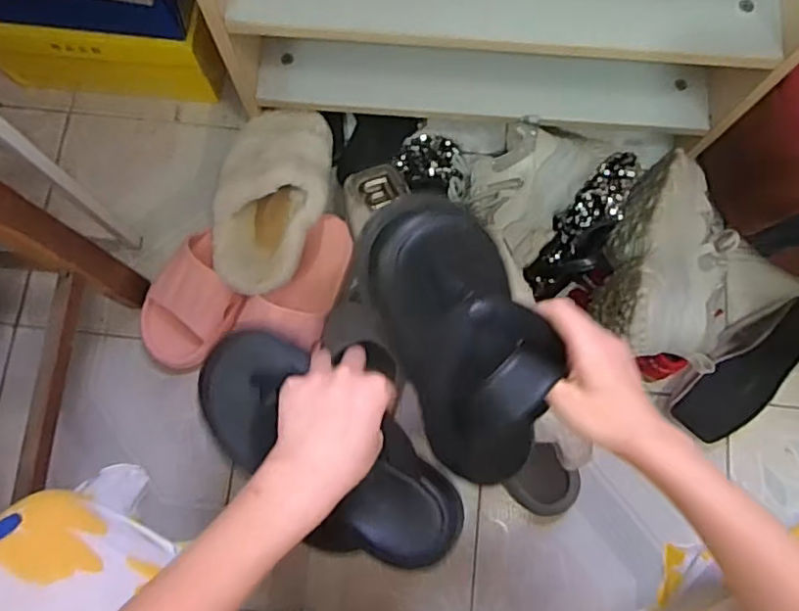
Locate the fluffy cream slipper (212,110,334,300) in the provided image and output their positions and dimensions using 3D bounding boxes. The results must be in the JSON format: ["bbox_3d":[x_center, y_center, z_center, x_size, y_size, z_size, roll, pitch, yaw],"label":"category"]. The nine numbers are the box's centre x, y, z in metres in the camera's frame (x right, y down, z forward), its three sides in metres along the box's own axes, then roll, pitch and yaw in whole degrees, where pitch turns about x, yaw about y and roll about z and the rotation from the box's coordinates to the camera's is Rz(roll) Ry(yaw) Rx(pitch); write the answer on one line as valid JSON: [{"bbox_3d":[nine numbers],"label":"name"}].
[{"bbox_3d":[-0.154,-0.136,0.723,0.135,0.075,0.243,3,77,0],"label":"fluffy cream slipper"}]

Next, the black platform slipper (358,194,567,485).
[{"bbox_3d":[0.054,0.037,0.451,0.106,0.071,0.243,-24,106,-6],"label":"black platform slipper"}]

